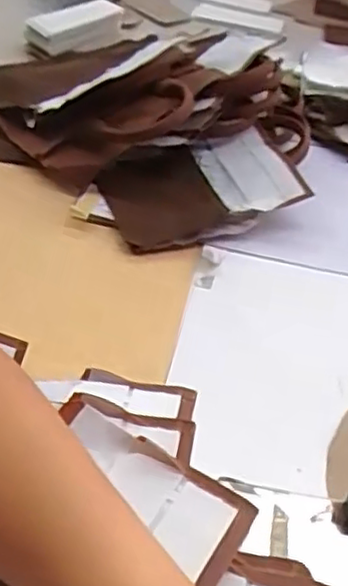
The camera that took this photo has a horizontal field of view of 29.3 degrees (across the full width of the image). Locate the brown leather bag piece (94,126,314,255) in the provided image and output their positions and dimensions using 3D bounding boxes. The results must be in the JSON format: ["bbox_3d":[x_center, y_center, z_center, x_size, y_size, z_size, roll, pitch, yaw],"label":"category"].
[{"bbox_3d":[0.029,-0.121,0.769,0.211,0.040,0.148,-14,49,-20],"label":"brown leather bag piece"}]

